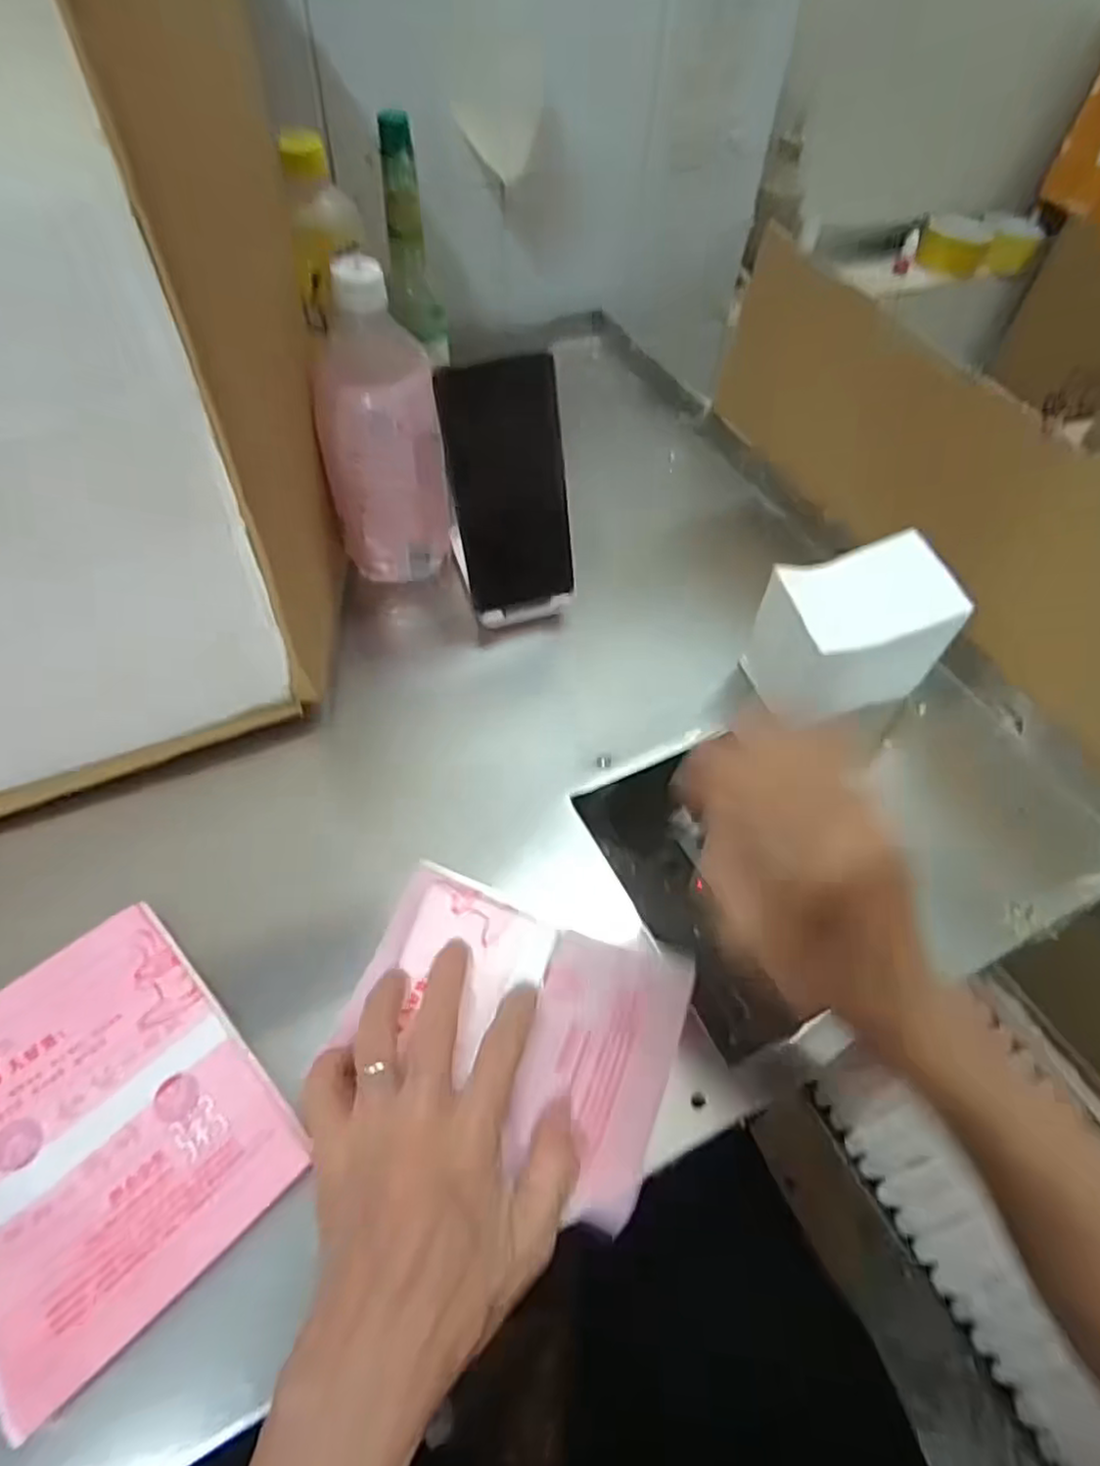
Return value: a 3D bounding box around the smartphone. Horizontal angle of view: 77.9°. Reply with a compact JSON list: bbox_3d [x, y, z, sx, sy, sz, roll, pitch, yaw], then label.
[{"bbox_3d":[-0.027,-0.163,0.463,0.076,0.159,0.014,-16,36,-13],"label":"smartphone"}]

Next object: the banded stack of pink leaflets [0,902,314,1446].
[{"bbox_3d":[-0.200,0.172,0.299,0.121,0.022,0.158,-37,64,-24],"label":"banded stack of pink leaflets"}]

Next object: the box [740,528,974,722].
[{"bbox_3d":[0.191,-0.064,0.443,0.103,0.092,0.085,-14,56,-12],"label":"box"}]

